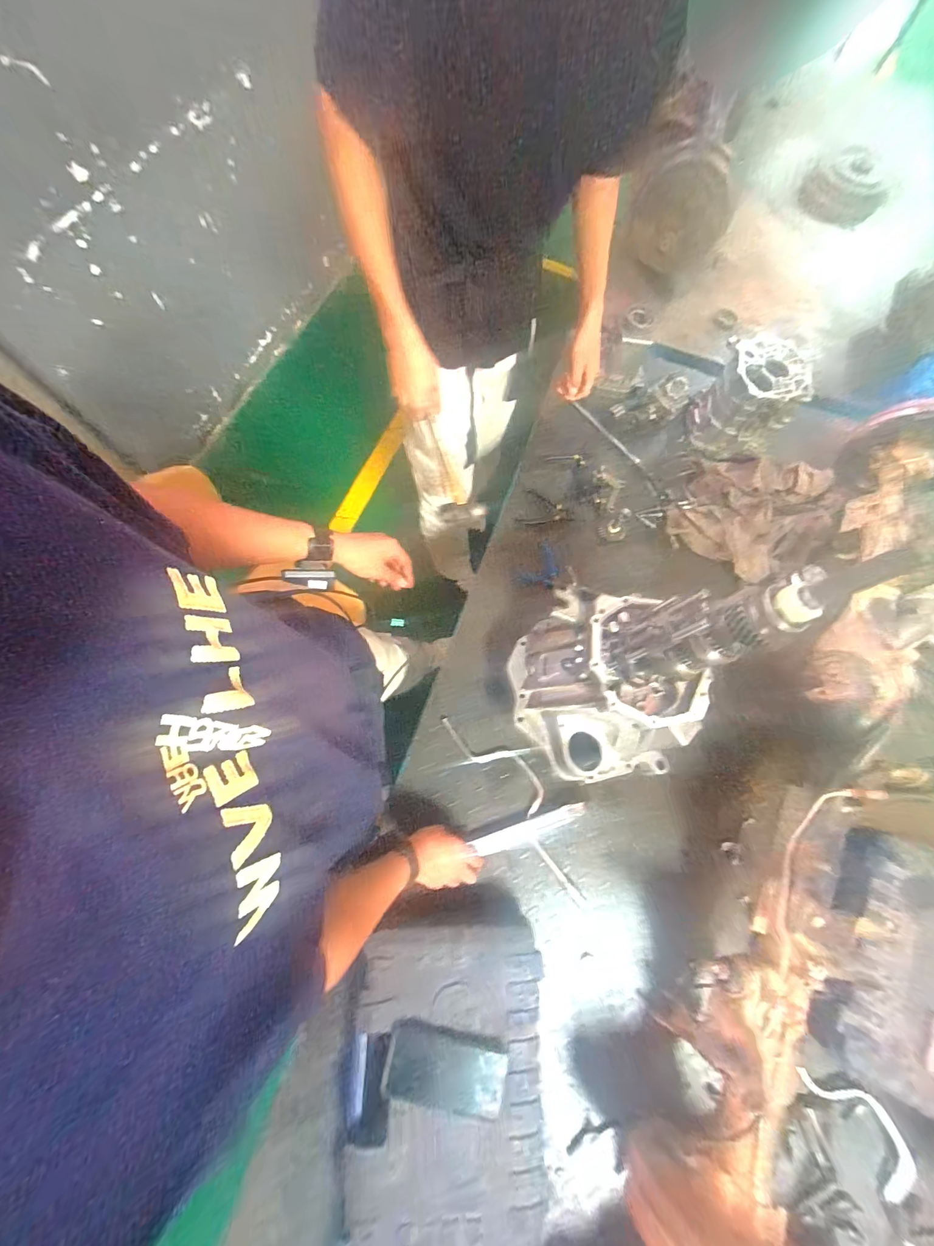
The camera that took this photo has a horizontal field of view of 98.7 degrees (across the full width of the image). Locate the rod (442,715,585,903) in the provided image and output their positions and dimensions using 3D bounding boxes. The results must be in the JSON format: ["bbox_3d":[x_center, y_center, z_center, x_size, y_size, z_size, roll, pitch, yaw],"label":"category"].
[{"bbox_3d":[0.106,0.320,0.755,0.082,0.025,0.399,-36,77,-14],"label":"rod"}]

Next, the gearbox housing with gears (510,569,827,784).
[{"bbox_3d":[0.240,0.084,0.593,0.303,0.373,0.290,11,71,0],"label":"gearbox housing with gears"}]

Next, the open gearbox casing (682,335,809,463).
[{"bbox_3d":[0.638,-0.507,0.914,0.181,0.160,0.178,18,72,3],"label":"open gearbox casing"}]

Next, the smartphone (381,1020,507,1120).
[{"bbox_3d":[-0.030,0.629,0.563,0.164,0.005,0.079,13,63,2],"label":"smartphone"}]

